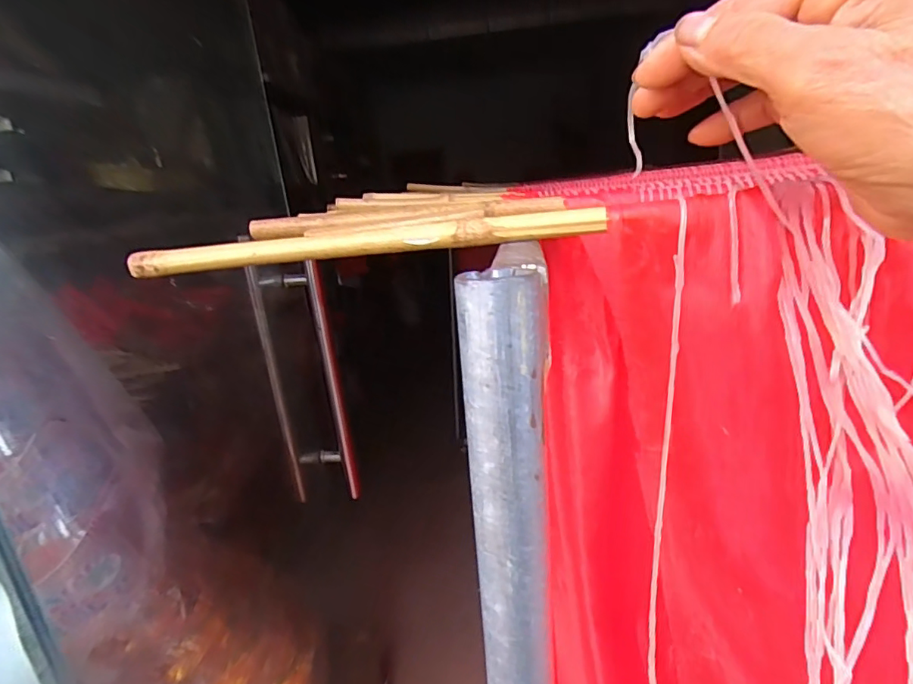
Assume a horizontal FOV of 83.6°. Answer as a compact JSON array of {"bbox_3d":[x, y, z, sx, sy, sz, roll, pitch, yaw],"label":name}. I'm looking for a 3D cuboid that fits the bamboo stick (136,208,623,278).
[{"bbox_3d":[-0.047,-0.046,0.240,0.226,0.013,0.010,-4,17,6],"label":"bamboo stick"}]

